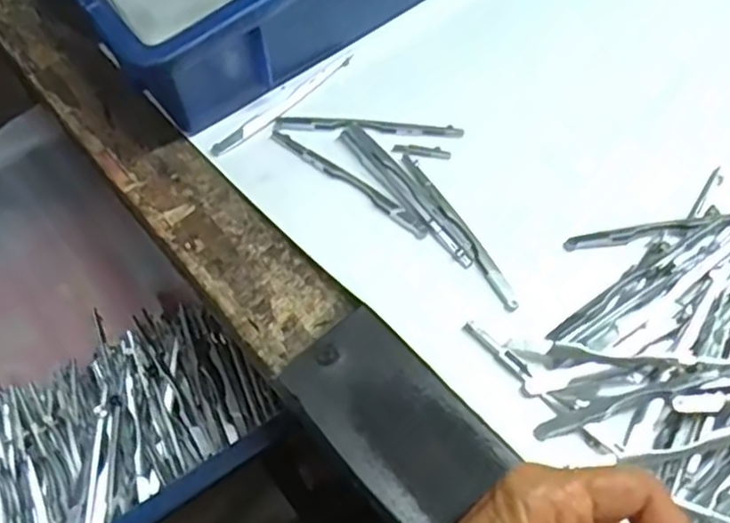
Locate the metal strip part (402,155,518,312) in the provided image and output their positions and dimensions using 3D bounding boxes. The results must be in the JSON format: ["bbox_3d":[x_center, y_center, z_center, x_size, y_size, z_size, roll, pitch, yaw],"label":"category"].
[{"bbox_3d":[0.047,-0.018,0.361,0.008,0.004,0.101,-27,65,-12],"label":"metal strip part"}]

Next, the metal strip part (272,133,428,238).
[{"bbox_3d":[-0.008,-0.043,0.377,0.101,0.005,0.009,35,69,18],"label":"metal strip part"}]

